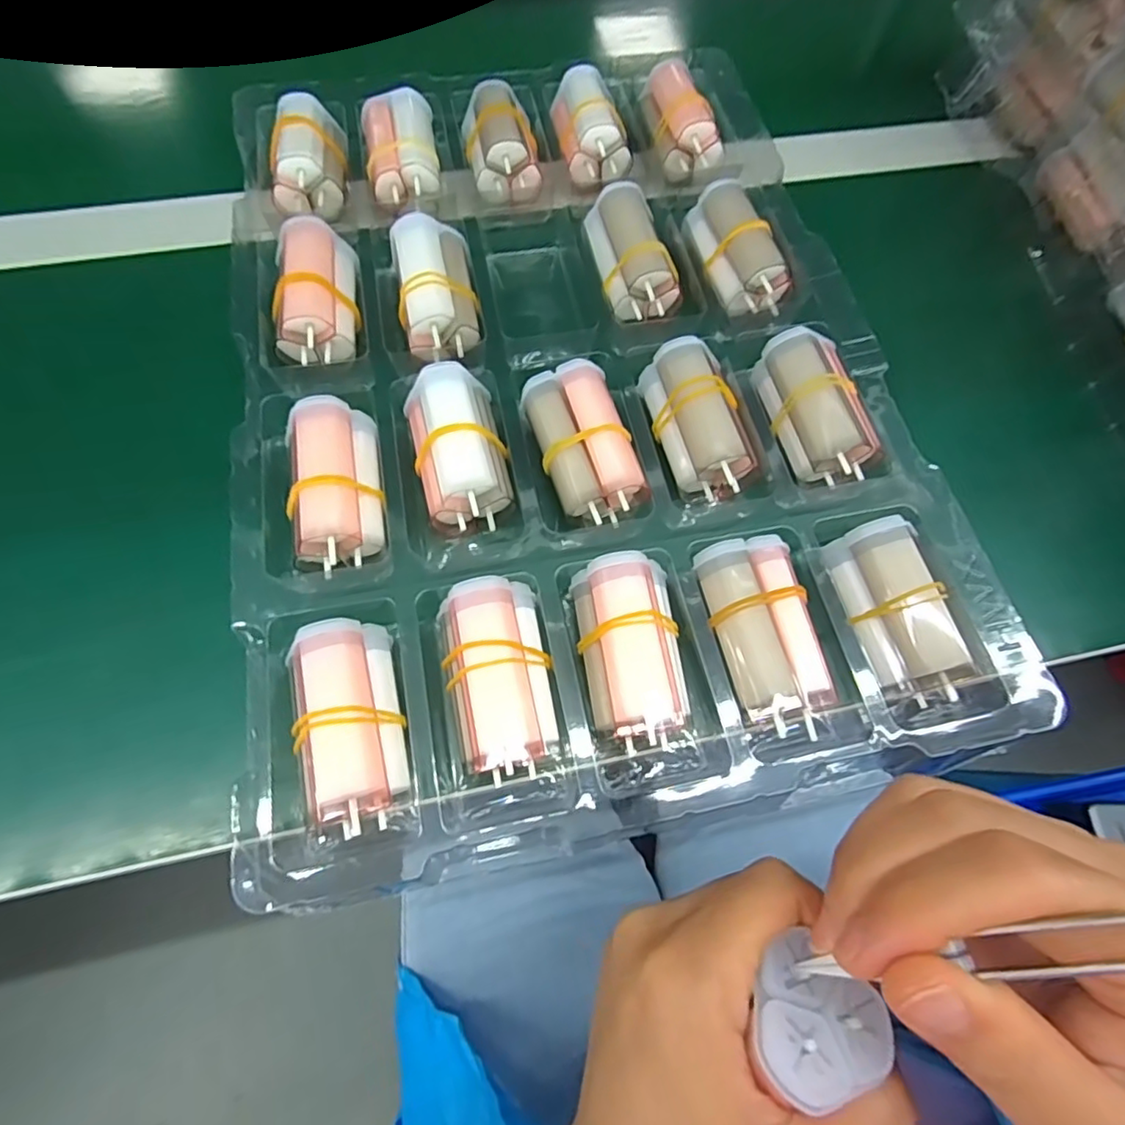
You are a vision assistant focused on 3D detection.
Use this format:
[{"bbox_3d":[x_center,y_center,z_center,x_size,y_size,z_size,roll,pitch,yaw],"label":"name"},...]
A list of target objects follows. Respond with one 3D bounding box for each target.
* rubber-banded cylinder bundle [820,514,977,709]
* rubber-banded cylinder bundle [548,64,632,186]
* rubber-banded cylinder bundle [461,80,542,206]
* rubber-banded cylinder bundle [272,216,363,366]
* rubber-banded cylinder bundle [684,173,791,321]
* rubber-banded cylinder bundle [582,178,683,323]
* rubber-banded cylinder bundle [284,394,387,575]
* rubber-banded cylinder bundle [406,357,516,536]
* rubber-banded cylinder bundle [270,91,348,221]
[{"bbox_3d":[0.128,0.017,0.223,0.031,0.025,0.066,-16,69,-8],"label":"rubber-banded cylinder bundle"},{"bbox_3d":[0.014,-0.244,0.325,0.034,0.024,0.068,-10,68,-6],"label":"rubber-banded cylinder bundle"},{"bbox_3d":[-0.034,-0.227,0.317,0.036,0.024,0.063,-9,68,-6],"label":"rubber-banded cylinder bundle"},{"bbox_3d":[-0.112,-0.126,0.271,0.032,0.026,0.065,-2,67,-3],"label":"rubber-banded cylinder bundle"},{"bbox_3d":[0.086,-0.156,0.293,0.033,0.026,0.067,-21,69,-10],"label":"rubber-banded cylinder bundle"},{"bbox_3d":[0.034,-0.154,0.290,0.035,0.026,0.065,-11,68,-6],"label":"rubber-banded cylinder bundle"},{"bbox_3d":[-0.090,-0.032,0.234,0.032,0.025,0.065,-5,68,-4],"label":"rubber-banded cylinder bundle"},{"bbox_3d":[-0.043,-0.047,0.244,0.035,0.026,0.070,-17,69,-9],"label":"rubber-banded cylinder bundle"},{"bbox_3d":[-0.131,-0.212,0.304,0.034,0.026,0.066,-7,68,-5],"label":"rubber-banded cylinder bundle"}]

